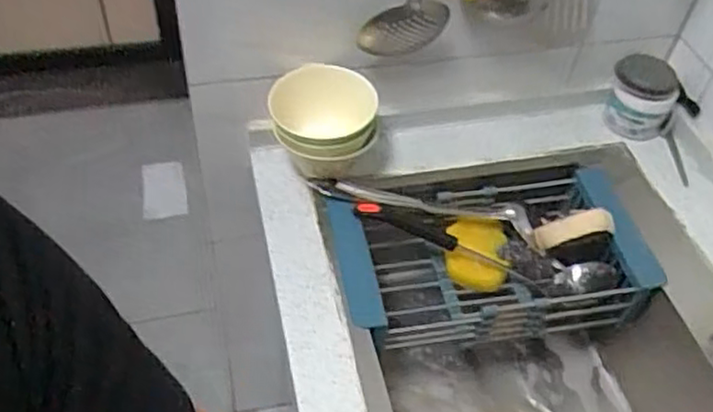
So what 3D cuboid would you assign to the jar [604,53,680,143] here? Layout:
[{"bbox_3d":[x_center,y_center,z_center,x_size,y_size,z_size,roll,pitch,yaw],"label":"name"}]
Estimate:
[{"bbox_3d":[0.394,-0.149,0.947,0.080,0.081,0.080,2,48,-3],"label":"jar"}]

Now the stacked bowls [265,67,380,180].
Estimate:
[{"bbox_3d":[-0.042,-0.088,0.835,0.119,0.141,0.116,2,48,-3],"label":"stacked bowls"}]

